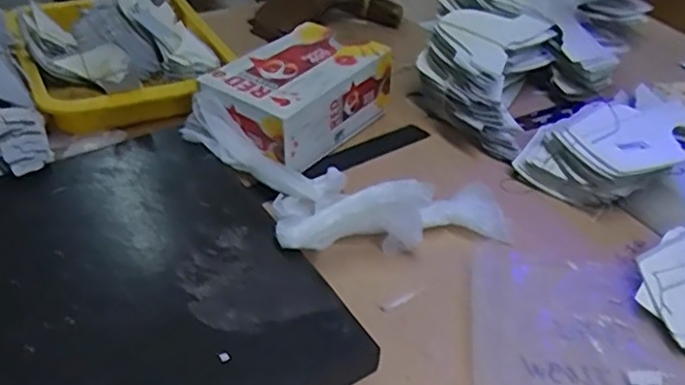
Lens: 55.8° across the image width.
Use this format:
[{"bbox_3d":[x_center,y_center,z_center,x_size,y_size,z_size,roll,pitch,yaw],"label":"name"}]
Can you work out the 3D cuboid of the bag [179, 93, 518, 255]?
[{"bbox_3d":[-0.014,-0.002,0.507,0.277,0.043,0.120,14,40,12],"label":"bag"}]

